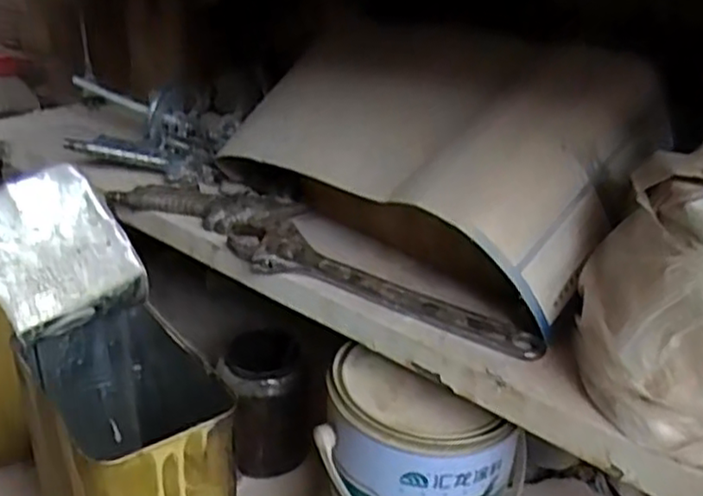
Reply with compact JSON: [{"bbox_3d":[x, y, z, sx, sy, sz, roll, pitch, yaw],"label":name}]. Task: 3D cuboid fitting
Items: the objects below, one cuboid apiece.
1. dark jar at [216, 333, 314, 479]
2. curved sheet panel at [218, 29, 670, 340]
[{"bbox_3d":[-0.093,0.171,0.755,0.082,0.131,0.099,-4,31,-15],"label":"dark jar"},{"bbox_3d":[0.069,-0.098,0.660,0.402,0.130,0.237,22,59,42],"label":"curved sheet panel"}]

